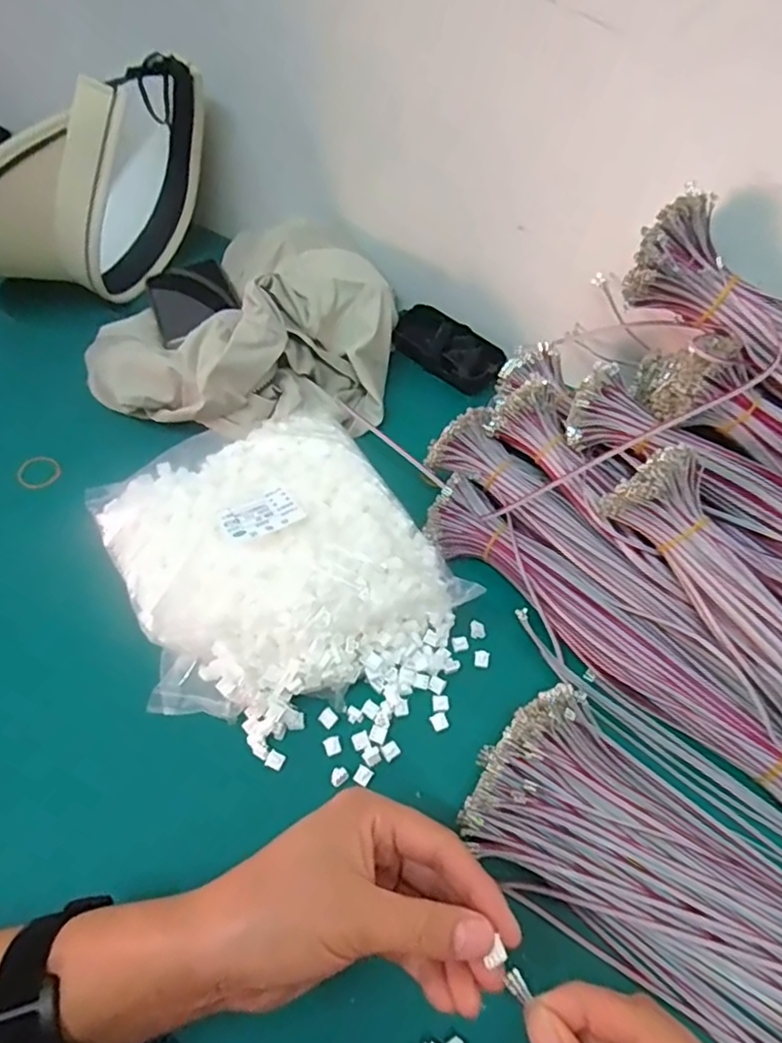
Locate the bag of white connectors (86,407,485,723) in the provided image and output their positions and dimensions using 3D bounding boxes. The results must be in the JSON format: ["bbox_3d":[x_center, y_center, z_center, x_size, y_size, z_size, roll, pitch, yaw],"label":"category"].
[{"bbox_3d":[-0.077,0.023,0.425,0.193,0.058,0.206,-24,57,-16],"label":"bag of white connectors"}]

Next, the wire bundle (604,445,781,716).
[{"bbox_3d":[0.232,0.087,0.351,0.047,0.046,0.294,-31,77,-21],"label":"wire bundle"}]

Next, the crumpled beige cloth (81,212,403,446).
[{"bbox_3d":[-0.121,-0.160,0.532,0.240,0.087,0.212,21,57,15],"label":"crumpled beige cloth"}]

